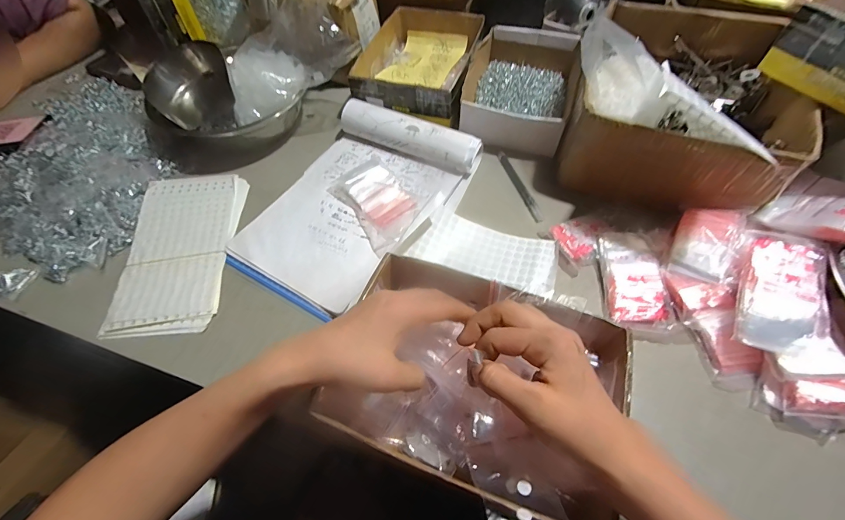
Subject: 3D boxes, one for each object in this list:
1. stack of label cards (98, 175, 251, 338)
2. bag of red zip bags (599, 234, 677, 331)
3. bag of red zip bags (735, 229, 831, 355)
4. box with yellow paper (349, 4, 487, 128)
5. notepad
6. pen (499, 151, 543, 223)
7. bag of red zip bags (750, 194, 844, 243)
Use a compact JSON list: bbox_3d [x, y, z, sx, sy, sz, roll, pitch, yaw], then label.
[{"bbox_3d":[-0.321,-0.020,0.478,0.134,0.011,0.247,-4,57,-1],"label":"stack of label cards"},{"bbox_3d":[0.249,0.022,0.428,0.065,0.023,0.124,6,58,6],"label":"bag of red zip bags"},{"bbox_3d":[0.375,0.031,0.374,0.072,0.013,0.133,17,72,18],"label":"bag of red zip bags"},{"bbox_3d":[0.001,-0.357,0.642,0.177,0.062,0.266,12,58,10],"label":"box with yellow paper"},{"bbox_3d":[-0.089,-0.084,0.489,0.233,0.047,0.317,24,61,17],"label":"notepad"},{"bbox_3d":[0.142,-0.110,0.525,0.013,0.005,0.138,-15,58,-7],"label":"pen"},{"bbox_3d":[0.448,-0.042,0.383,0.061,0.020,0.136,-35,32,-19],"label":"bag of red zip bags"}]

